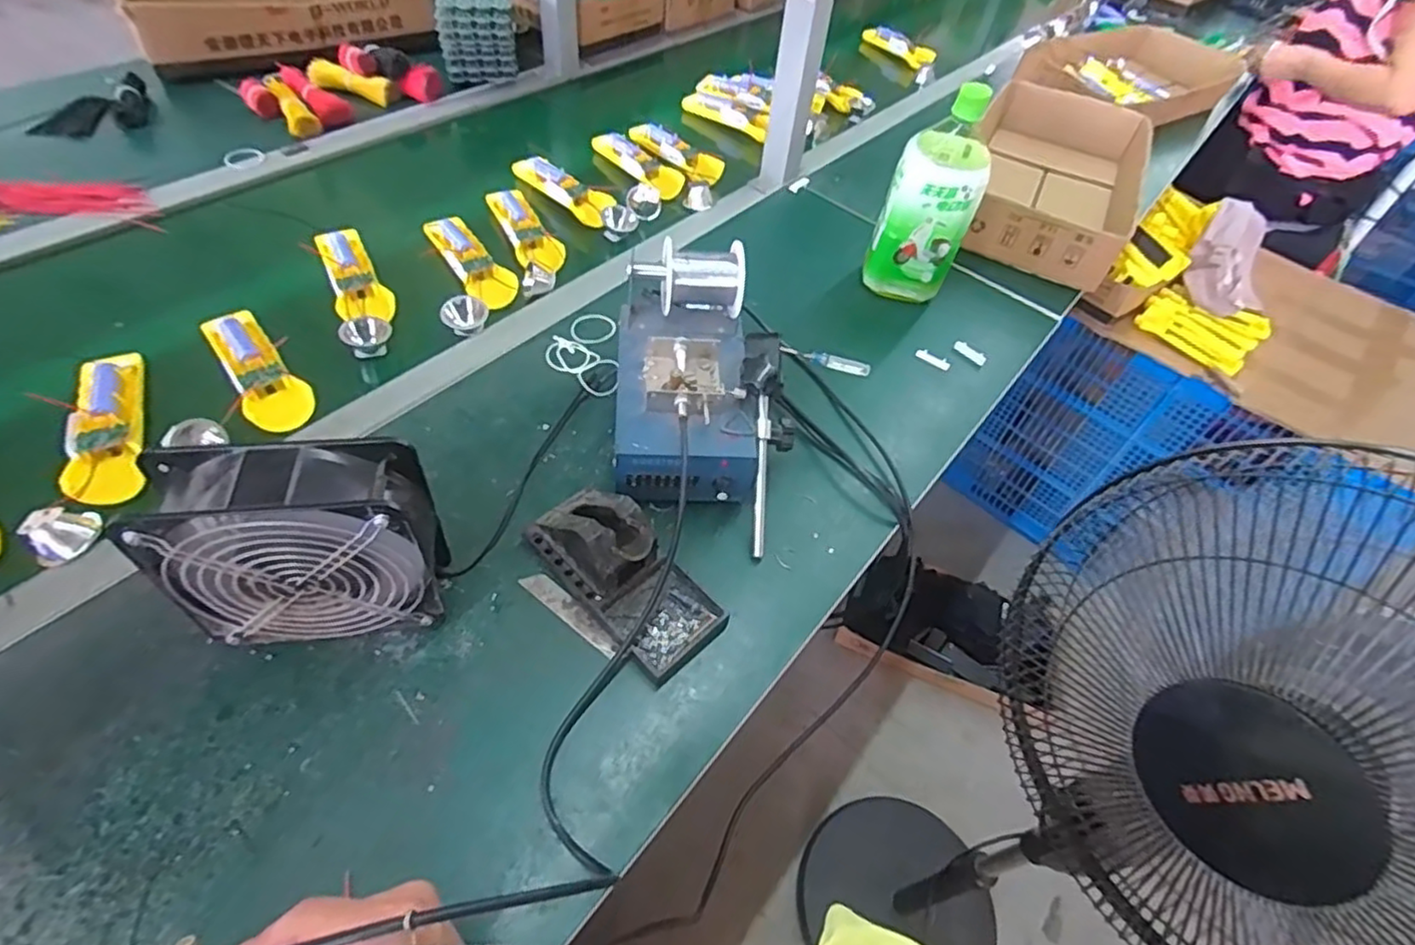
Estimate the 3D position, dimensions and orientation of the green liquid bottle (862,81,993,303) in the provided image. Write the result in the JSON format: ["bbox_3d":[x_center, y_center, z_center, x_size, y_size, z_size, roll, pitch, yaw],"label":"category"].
[{"bbox_3d":[0.234,-0.289,0.710,0.091,0.206,0.076,15,51,4],"label":"green liquid bottle"}]

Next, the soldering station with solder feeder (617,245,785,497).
[{"bbox_3d":[-0.013,-0.089,0.581,0.131,0.126,0.223,2,51,-7],"label":"soldering station with solder feeder"}]

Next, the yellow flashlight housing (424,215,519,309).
[{"bbox_3d":[-0.256,-0.231,0.730,0.056,0.026,0.167,-24,58,-25],"label":"yellow flashlight housing"}]

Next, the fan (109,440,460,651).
[{"bbox_3d":[-0.252,0.049,0.431,0.144,0.150,0.061,-5,52,-12],"label":"fan"}]

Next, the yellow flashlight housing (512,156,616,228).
[{"bbox_3d":[-0.175,-0.356,0.837,0.150,0.022,0.059,35,55,19],"label":"yellow flashlight housing"}]

